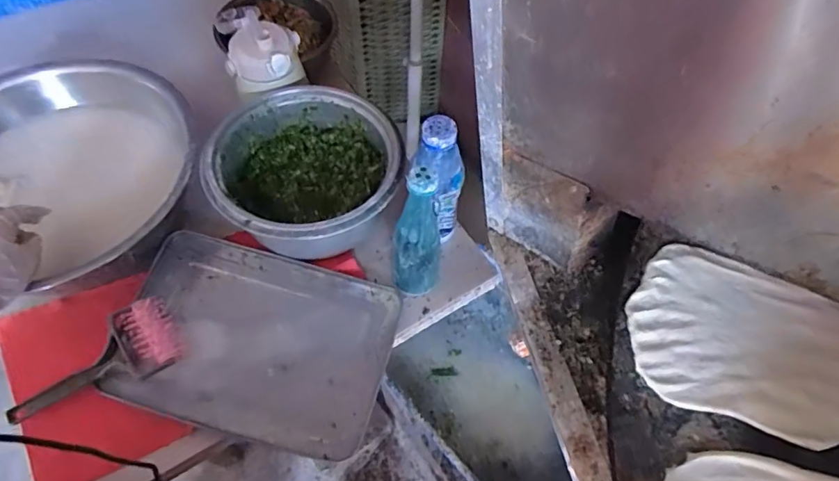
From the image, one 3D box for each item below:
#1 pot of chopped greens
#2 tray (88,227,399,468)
[{"bbox_3d":[-0.151,-0.084,0.717,0.239,0.122,0.247,1,58,-2],"label":"pot of chopped greens"},{"bbox_3d":[-0.209,0.125,0.653,0.331,0.022,0.230,13,59,6],"label":"tray"}]

